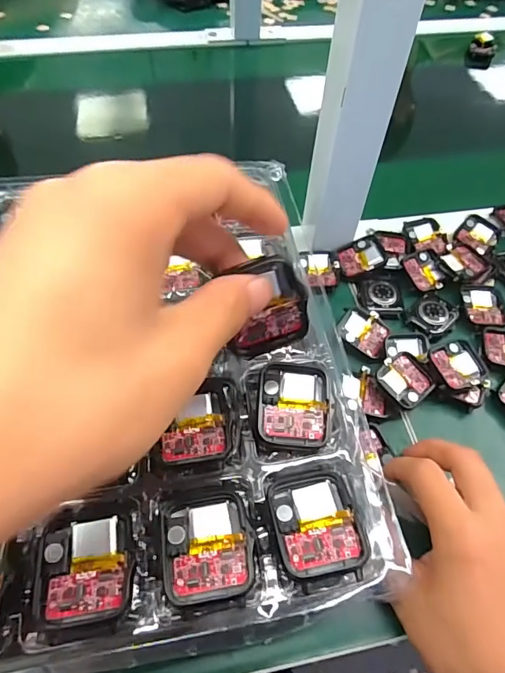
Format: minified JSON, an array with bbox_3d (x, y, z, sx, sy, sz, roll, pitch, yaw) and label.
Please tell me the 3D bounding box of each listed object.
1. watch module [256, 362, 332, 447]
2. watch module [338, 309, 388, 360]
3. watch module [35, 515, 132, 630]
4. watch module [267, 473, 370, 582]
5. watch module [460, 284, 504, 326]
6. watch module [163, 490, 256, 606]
[{"bbox_3d":[0.021,0.033,0.225,0.036,0.011,0.041,4,56,0],"label":"watch module"},{"bbox_3d":[0.091,-0.004,0.362,0.038,0.009,0.037,26,59,15],"label":"watch module"},{"bbox_3d":[-0.068,0.094,0.180,0.035,0.006,0.038,-6,57,-6],"label":"watch module"},{"bbox_3d":[0.028,0.081,0.194,0.036,0.008,0.043,-8,57,-8],"label":"watch module"},{"bbox_3d":[0.203,-0.027,0.389,0.037,0.006,0.044,4,56,1],"label":"watch module"},{"bbox_3d":[-0.019,0.088,0.188,0.036,0.007,0.042,-6,57,-6],"label":"watch module"}]

